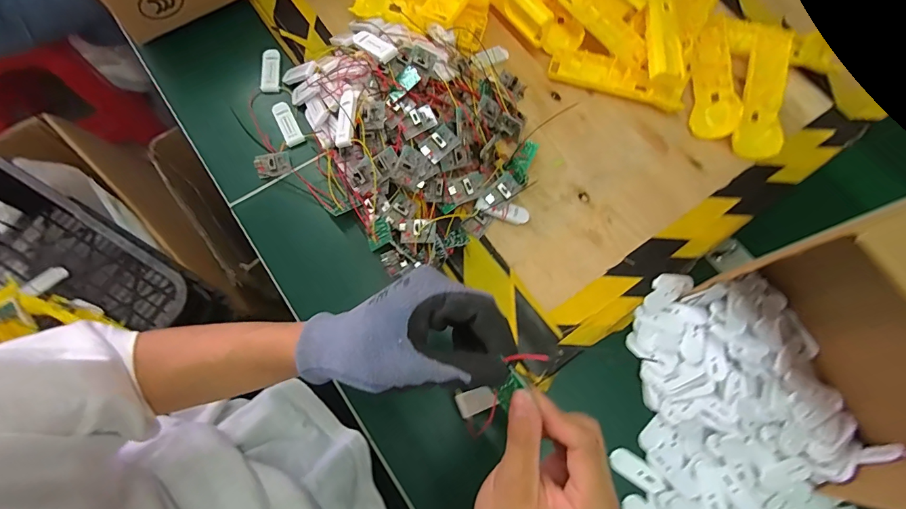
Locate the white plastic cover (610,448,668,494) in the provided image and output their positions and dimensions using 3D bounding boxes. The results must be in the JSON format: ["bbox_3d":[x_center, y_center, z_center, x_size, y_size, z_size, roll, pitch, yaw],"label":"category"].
[{"bbox_3d":[0.173,0.204,0.389,0.050,0.009,0.023,34,74,8],"label":"white plastic cover"}]

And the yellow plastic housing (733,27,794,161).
[{"bbox_3d":[0.368,-0.188,0.487,0.049,0.030,0.166,20,73,3],"label":"yellow plastic housing"}]

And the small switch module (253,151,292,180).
[{"bbox_3d":[-0.204,-0.102,0.469,0.038,0.010,0.025,-20,75,-9],"label":"small switch module"}]

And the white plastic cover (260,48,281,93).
[{"bbox_3d":[-0.224,-0.225,0.506,0.021,0.015,0.057,-4,73,-4],"label":"white plastic cover"}]

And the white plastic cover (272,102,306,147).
[{"bbox_3d":[-0.194,-0.153,0.484,0.021,0.007,0.056,-28,76,-11],"label":"white plastic cover"}]

